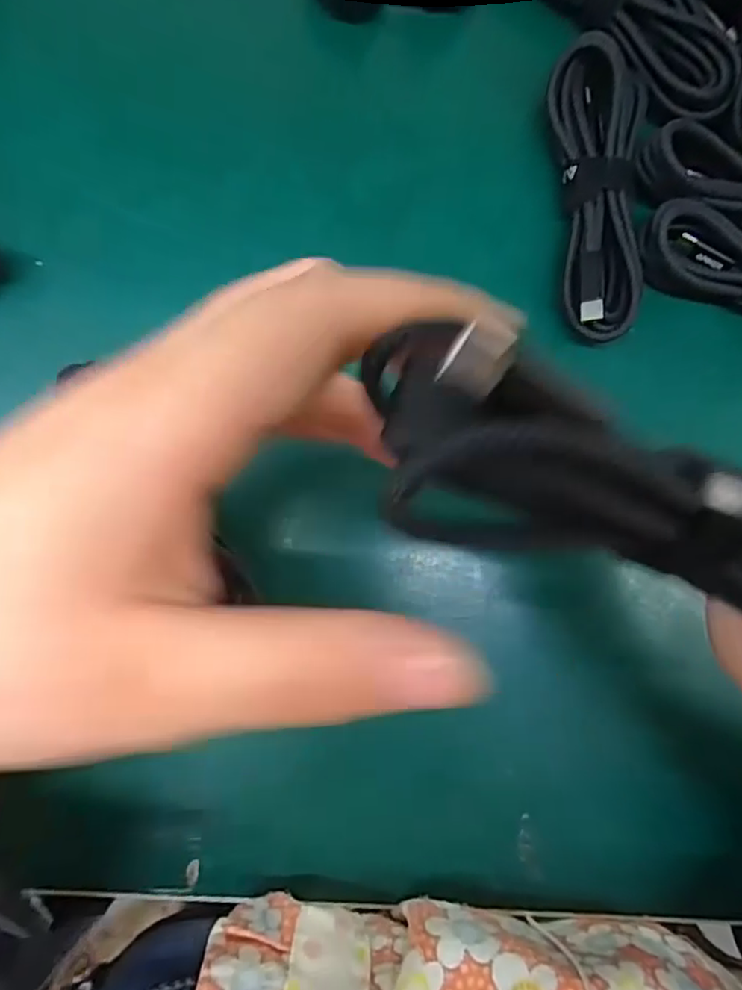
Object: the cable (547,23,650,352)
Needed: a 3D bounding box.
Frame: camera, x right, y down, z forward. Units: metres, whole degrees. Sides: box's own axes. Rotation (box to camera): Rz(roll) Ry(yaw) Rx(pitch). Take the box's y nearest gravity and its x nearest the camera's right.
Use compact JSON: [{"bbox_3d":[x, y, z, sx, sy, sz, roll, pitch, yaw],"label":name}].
[{"bbox_3d":[0.090,-0.120,0.232,0.034,0.023,0.115,-2,89,-6],"label":"cable"}]

